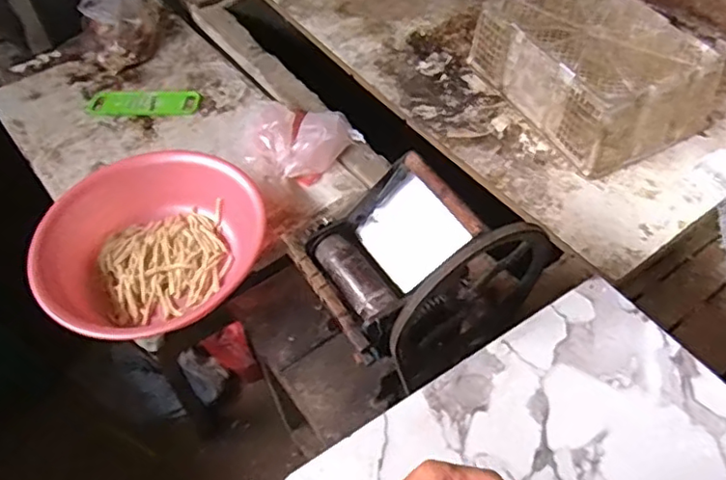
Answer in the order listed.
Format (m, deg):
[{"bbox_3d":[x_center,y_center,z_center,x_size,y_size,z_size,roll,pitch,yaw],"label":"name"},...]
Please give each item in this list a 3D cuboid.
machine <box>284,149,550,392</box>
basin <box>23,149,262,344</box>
[{"bbox_3d":[0.073,0.022,0.877,0.293,0.249,0.246,-27,56,-17],"label":"machine"},{"bbox_3d":[-0.399,0.011,1.147,0.417,0.117,0.380,-2,52,2],"label":"basin"}]

